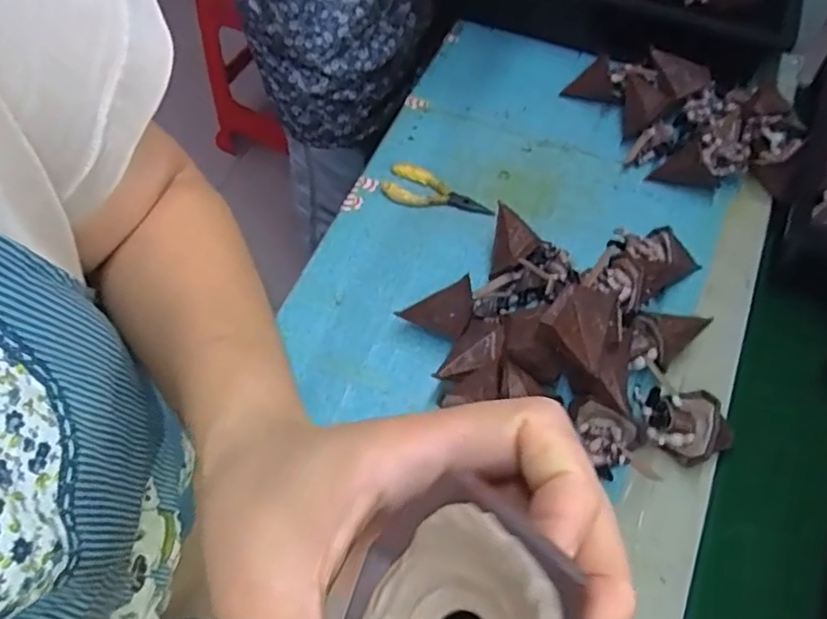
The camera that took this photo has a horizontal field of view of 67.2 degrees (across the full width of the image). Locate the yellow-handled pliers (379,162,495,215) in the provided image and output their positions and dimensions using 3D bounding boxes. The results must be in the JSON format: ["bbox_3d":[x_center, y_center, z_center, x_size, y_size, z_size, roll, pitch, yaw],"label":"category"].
[{"bbox_3d":[0.025,-0.129,0.703,0.124,0.014,0.051,21,66,13],"label":"yellow-handled pliers"}]

